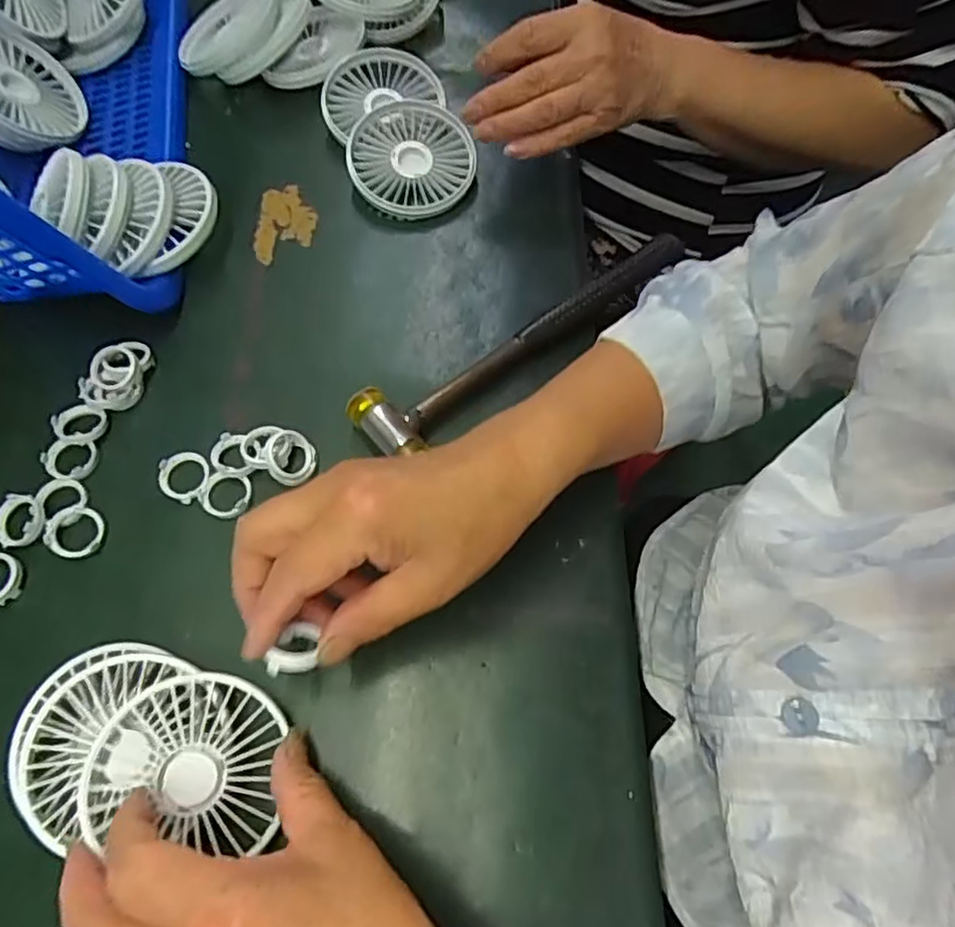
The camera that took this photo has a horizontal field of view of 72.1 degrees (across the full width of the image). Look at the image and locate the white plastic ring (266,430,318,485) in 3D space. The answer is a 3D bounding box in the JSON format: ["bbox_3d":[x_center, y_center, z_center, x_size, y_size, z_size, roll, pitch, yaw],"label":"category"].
[{"bbox_3d":[-0.106,-0.004,0.371,0.028,0.008,0.030,5,81,-31],"label":"white plastic ring"}]

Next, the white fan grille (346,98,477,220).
[{"bbox_3d":[-0.047,-0.213,0.463,0.085,0.020,0.084,1,83,-6],"label":"white fan grille"}]

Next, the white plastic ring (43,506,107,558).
[{"bbox_3d":[-0.219,0.037,0.358,0.029,0.004,0.028,4,73,-14],"label":"white plastic ring"}]

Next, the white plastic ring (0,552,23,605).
[{"bbox_3d":[-0.255,0.061,0.347,0.026,0.012,0.027,0,65,1],"label":"white plastic ring"}]

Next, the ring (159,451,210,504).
[{"bbox_3d":[-0.167,0.006,0.372,0.027,0.006,0.028,0,65,1],"label":"ring"}]

